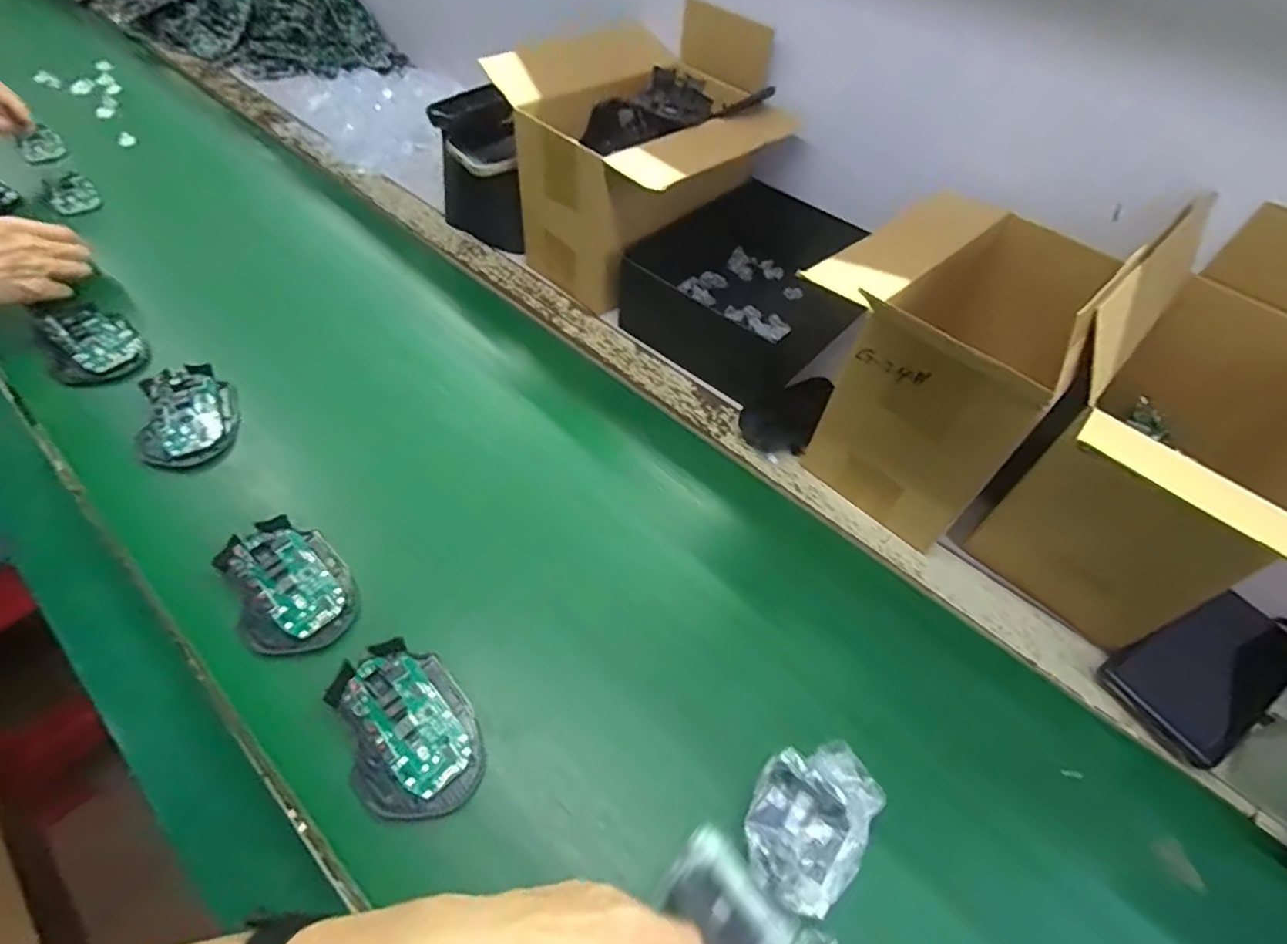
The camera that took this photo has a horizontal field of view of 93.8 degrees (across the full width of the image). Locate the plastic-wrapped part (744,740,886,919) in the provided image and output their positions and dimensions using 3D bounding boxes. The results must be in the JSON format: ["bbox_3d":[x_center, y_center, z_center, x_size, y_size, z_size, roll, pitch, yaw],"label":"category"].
[{"bbox_3d":[0.097,0.196,0.345,0.065,0.030,0.093,32,57,17],"label":"plastic-wrapped part"}]

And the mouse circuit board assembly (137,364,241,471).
[{"bbox_3d":[-0.401,-0.049,0.527,0.076,0.016,0.109,-18,58,-19],"label":"mouse circuit board assembly"}]

